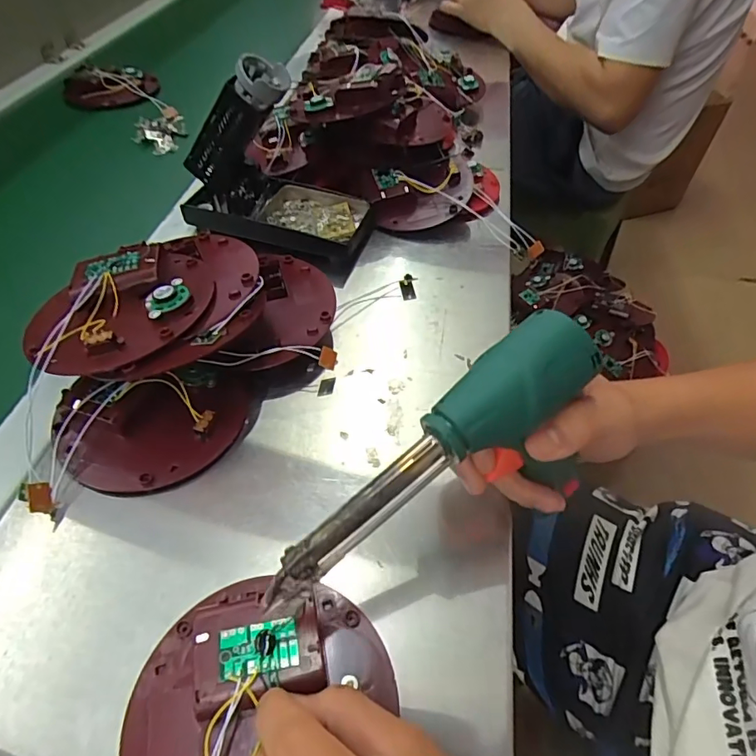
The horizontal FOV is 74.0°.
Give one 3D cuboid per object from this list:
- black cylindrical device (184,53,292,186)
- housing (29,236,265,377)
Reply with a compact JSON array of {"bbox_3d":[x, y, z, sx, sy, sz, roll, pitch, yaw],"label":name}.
[{"bbox_3d":[-0.120,-0.209,0.416,0.037,0.117,0.040,39,48,-20],"label":"black cylindrical device"},{"bbox_3d":[-0.153,-0.060,0.334,0.137,0.021,0.144,-2,48,3],"label":"housing"}]

